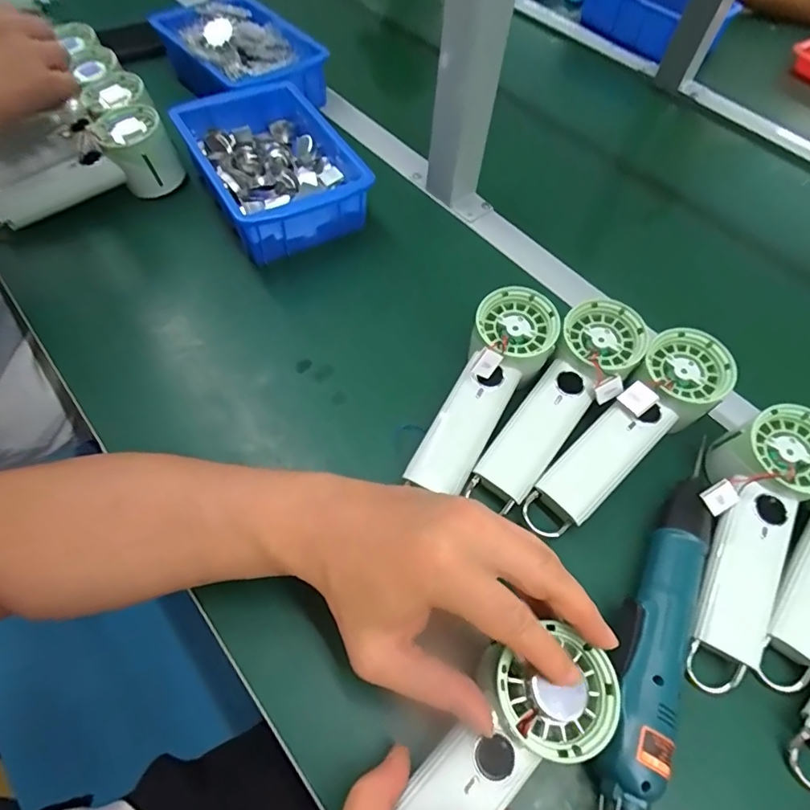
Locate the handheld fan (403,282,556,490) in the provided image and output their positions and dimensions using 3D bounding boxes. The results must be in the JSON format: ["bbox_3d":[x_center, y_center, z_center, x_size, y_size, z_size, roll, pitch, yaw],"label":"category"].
[{"bbox_3d":[0.060,-0.013,0.369,0.058,0.048,0.174,28,75,13],"label":"handheld fan"}]

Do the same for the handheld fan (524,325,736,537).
[{"bbox_3d":[0.164,0.021,0.364,0.192,0.035,0.056,-42,69,-9],"label":"handheld fan"}]

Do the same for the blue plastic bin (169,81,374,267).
[{"bbox_3d":[-0.133,-0.240,0.500,0.140,0.065,0.201,-27,64,-18],"label":"blue plastic bin"}]

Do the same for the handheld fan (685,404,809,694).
[{"bbox_3d":[0.231,0.090,0.336,0.067,0.044,0.191,26,75,12],"label":"handheld fan"}]

